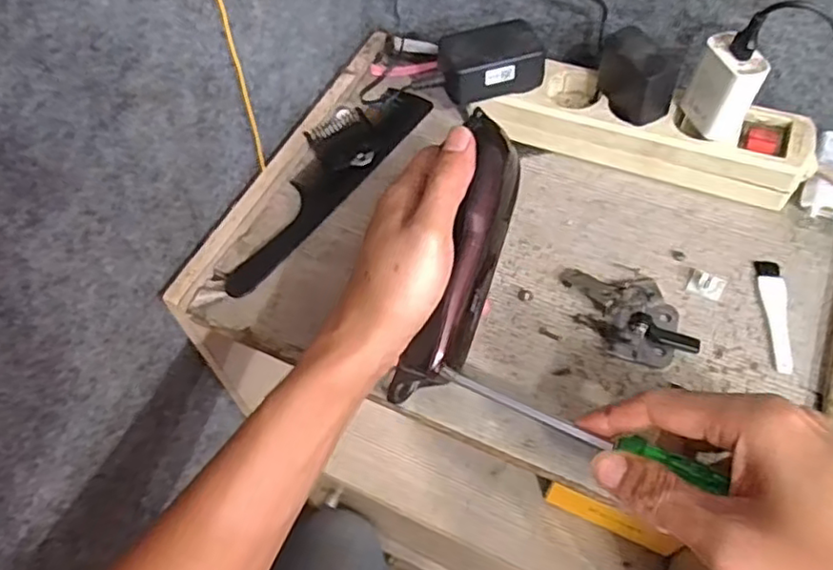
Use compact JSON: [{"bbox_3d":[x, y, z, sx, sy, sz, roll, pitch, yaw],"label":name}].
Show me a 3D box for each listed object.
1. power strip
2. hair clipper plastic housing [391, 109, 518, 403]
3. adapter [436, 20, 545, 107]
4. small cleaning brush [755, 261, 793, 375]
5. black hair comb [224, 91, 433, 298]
[{"bbox_3d":[0.156,-0.110,0.464,0.228,0.042,0.061,18,60,14],"label":"power strip"},{"bbox_3d":[0.027,-0.014,0.372,0.035,0.037,0.170,17,85,14],"label":"hair clipper plastic housing"},{"bbox_3d":[0.052,-0.158,0.457,0.069,0.028,0.044,-18,58,-8],"label":"adapter"},{"bbox_3d":[0.223,0.018,0.400,0.016,0.004,0.079,3,58,6],"label":"small cleaning brush"},{"bbox_3d":[-0.067,-0.077,0.483,0.045,0.010,0.216,33,67,22],"label":"black hair comb"}]

